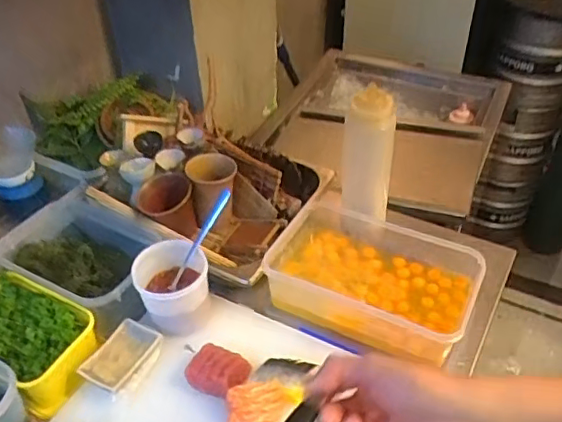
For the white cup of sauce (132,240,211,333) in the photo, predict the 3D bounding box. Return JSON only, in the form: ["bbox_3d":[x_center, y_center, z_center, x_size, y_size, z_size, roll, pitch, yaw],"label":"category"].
[{"bbox_3d":[-0.133,0.088,0.733,0.090,0.066,0.095,1,42,3],"label":"white cup of sauce"}]

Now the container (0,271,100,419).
[{"bbox_3d":[-0.313,0.157,0.727,0.180,0.071,0.110,25,48,26],"label":"container"}]

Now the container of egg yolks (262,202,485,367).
[{"bbox_3d":[0.120,0.081,0.767,0.257,0.069,0.176,19,46,21],"label":"container of egg yolks"}]

